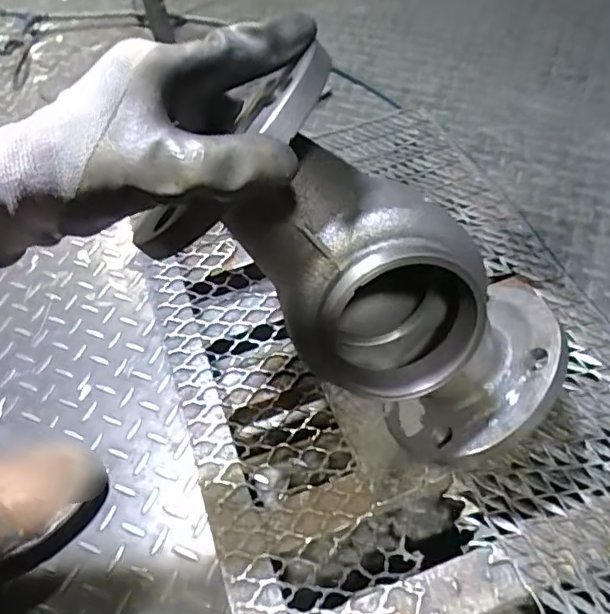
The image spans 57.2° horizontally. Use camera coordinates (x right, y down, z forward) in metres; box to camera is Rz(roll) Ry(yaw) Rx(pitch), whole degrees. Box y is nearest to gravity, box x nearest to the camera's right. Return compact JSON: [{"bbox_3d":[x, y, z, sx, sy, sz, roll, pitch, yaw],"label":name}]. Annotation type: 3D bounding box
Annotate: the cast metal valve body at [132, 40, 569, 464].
[{"bbox_3d":[0.044,-0.017,0.370,0.128,0.266,0.122,-22,40,43],"label":"cast metal valve body"}]

